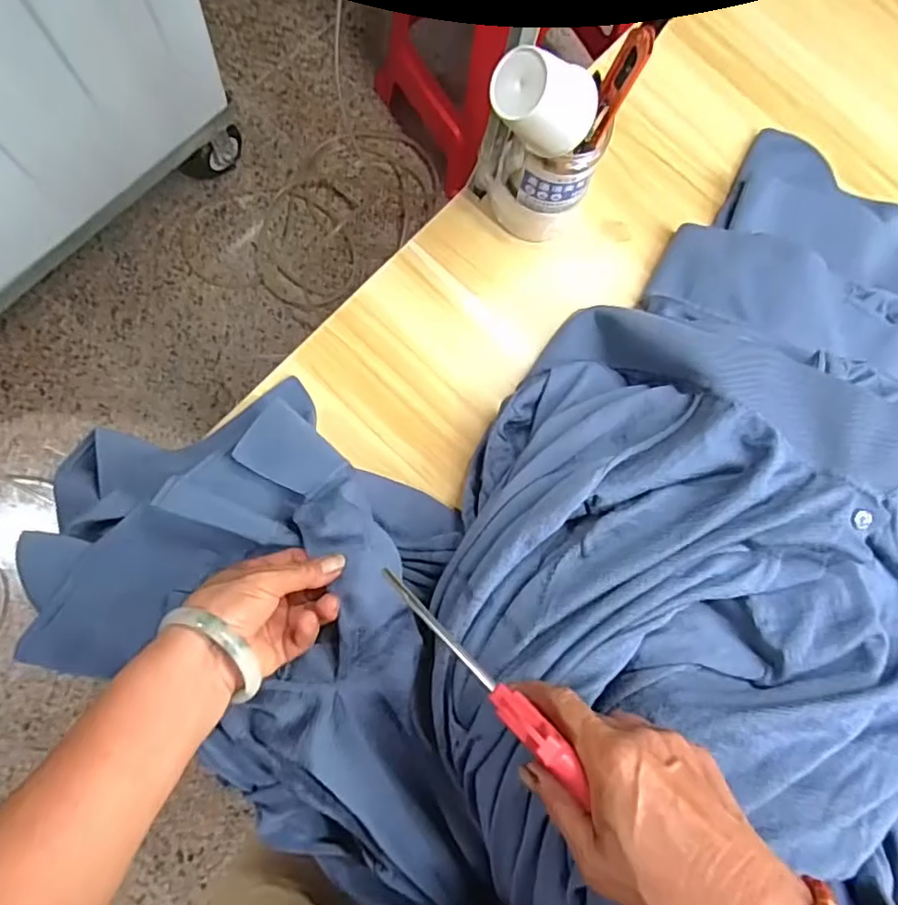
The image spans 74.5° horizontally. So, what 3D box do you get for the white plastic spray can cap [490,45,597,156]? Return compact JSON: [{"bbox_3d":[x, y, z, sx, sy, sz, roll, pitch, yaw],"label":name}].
[{"bbox_3d":[0.063,-0.251,0.422,0.054,0.076,0.060,33,120,36],"label":"white plastic spray can cap"}]

